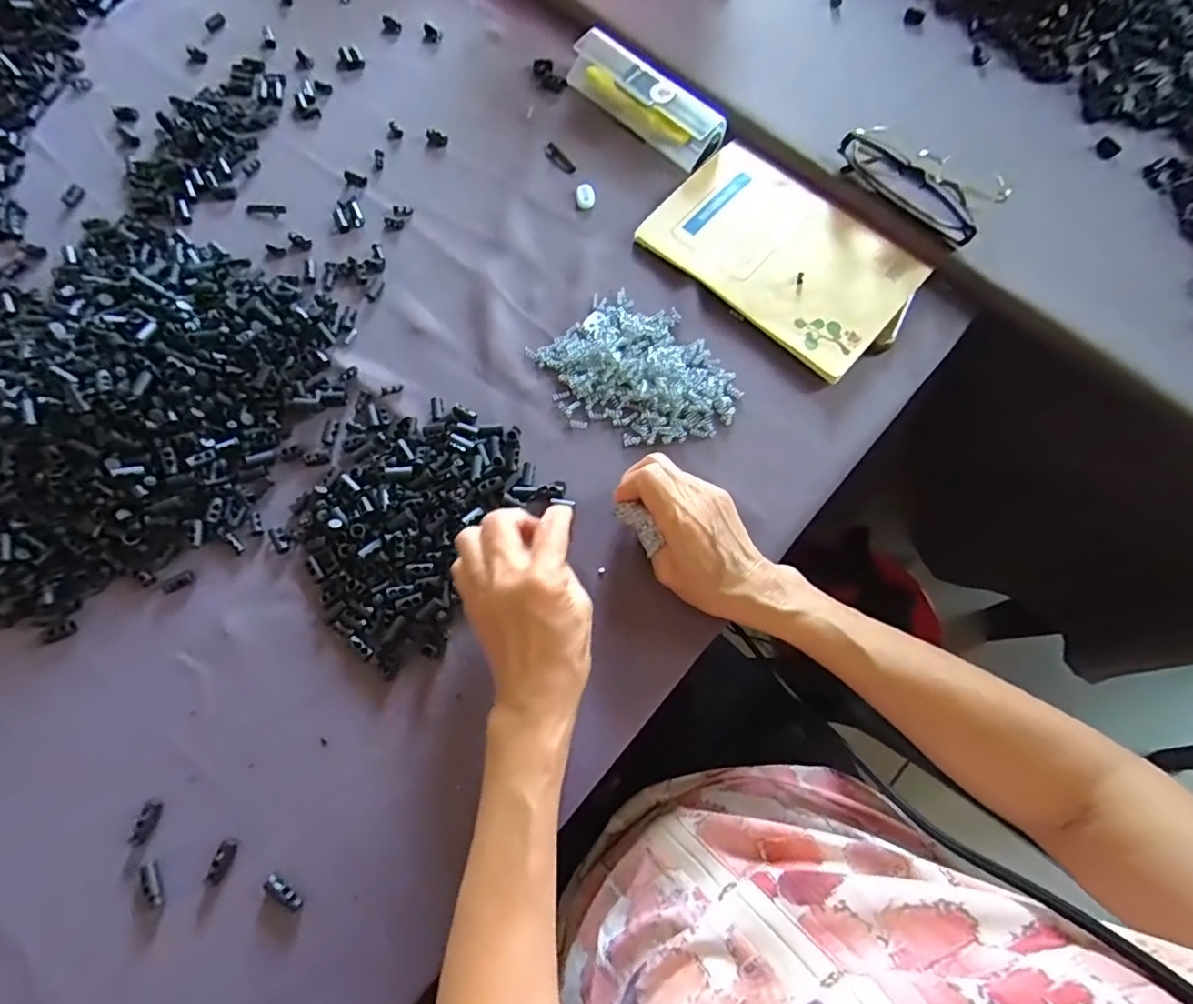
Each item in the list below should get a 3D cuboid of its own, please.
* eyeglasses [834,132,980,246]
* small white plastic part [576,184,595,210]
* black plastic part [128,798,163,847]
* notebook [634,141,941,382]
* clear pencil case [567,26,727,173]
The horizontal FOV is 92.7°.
[{"bbox_3d":[0.263,-0.264,0.470,0.128,0.032,0.050,44,77,12],"label":"eyeglasses"},{"bbox_3d":[-0.009,-0.263,0.490,0.015,0.008,0.020,-4,73,-1],"label":"small white plastic part"},{"bbox_3d":[-0.272,0.193,0.343,0.011,0.005,0.025,10,73,3],"label":"black plastic part"},{"bbox_3d":[0.158,-0.212,0.470,0.203,0.015,0.151,42,77,12],"label":"notebook"},{"bbox_3d":[0.043,-0.361,0.505,0.042,0.031,0.155,-43,78,-12],"label":"clear pencil case"}]

